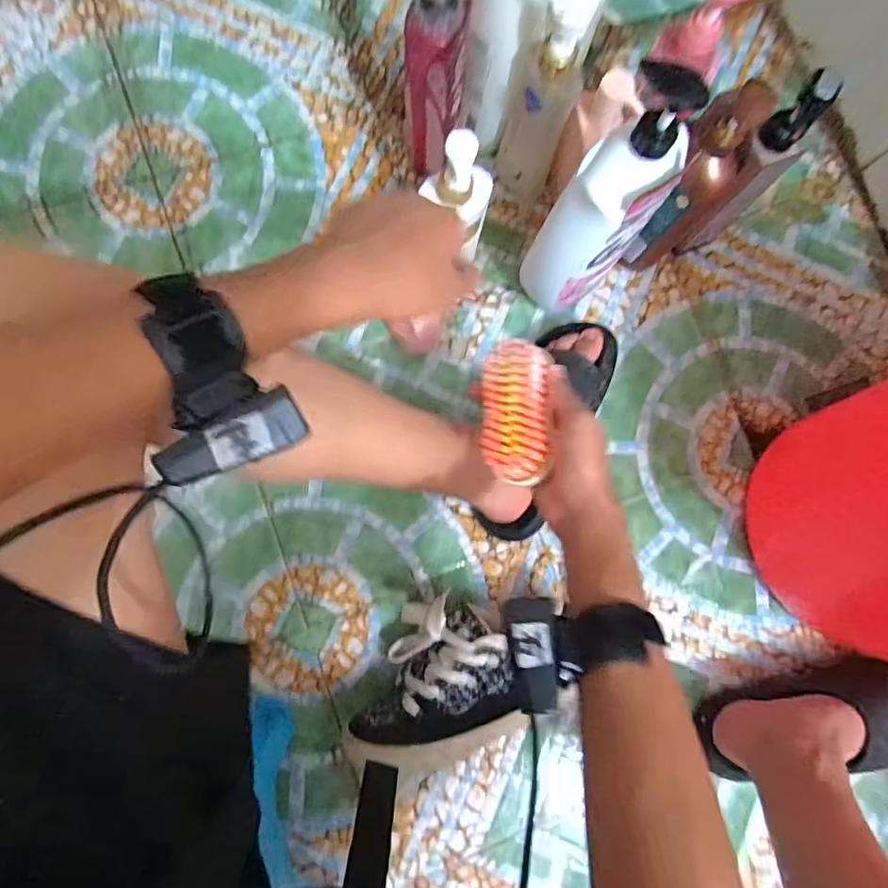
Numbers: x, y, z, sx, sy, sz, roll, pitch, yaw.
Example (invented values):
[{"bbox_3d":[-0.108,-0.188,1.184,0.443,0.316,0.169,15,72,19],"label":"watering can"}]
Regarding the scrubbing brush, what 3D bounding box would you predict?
[{"bbox_3d":[0.061,-0.026,0.452,0.052,0.038,0.115,-5,73,23],"label":"scrubbing brush"}]

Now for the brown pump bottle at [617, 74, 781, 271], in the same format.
[{"bbox_3d":[0.260,-0.272,0.606,0.071,0.254,0.055,-9,83,-6],"label":"brown pump bottle"}]

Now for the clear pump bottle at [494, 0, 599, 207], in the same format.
[{"bbox_3d":[0.108,-0.364,0.609,0.065,0.256,0.052,10,82,-3],"label":"clear pump bottle"}]

